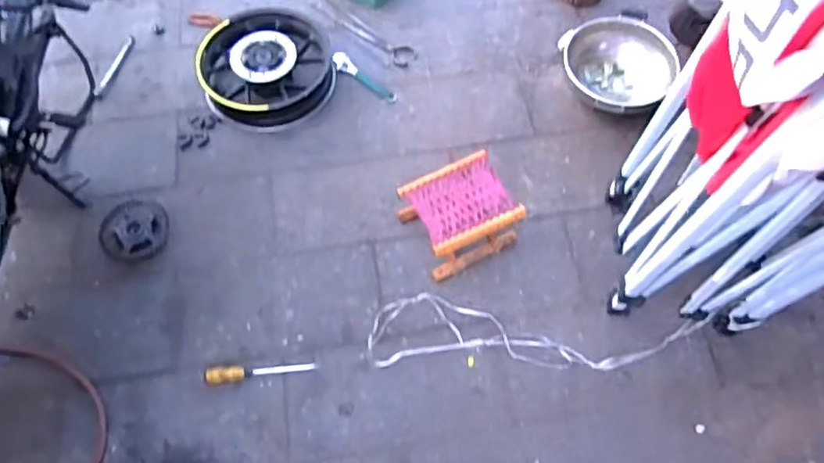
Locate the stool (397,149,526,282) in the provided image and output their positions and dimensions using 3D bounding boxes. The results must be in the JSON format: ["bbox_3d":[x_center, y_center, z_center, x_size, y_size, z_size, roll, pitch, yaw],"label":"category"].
[{"bbox_3d":[0.138,-0.050,1.723,0.281,0.197,0.253,-26,69,-16],"label":"stool"}]

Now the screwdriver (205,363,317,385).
[{"bbox_3d":[-0.422,0.385,1.599,0.292,0.032,0.044,-8,65,-9],"label":"screwdriver"}]

